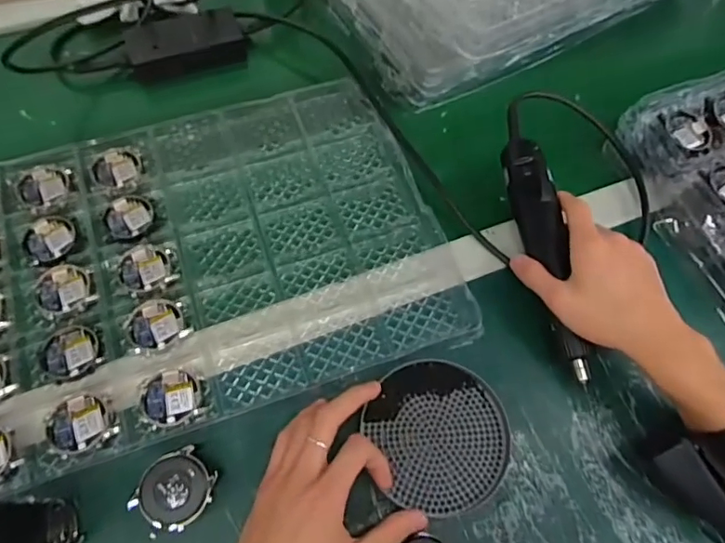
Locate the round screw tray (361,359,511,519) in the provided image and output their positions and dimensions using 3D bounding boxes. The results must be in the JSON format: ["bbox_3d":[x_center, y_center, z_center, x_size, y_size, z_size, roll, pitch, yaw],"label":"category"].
[{"bbox_3d":[0.060,0.126,0.408,0.103,0.008,0.112,1,66,-3],"label":"round screw tray"}]

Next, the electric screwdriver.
[{"bbox_3d":[0.163,-0.017,0.453,0.034,0.030,0.214,-8,74,-7],"label":"electric screwdriver"}]

